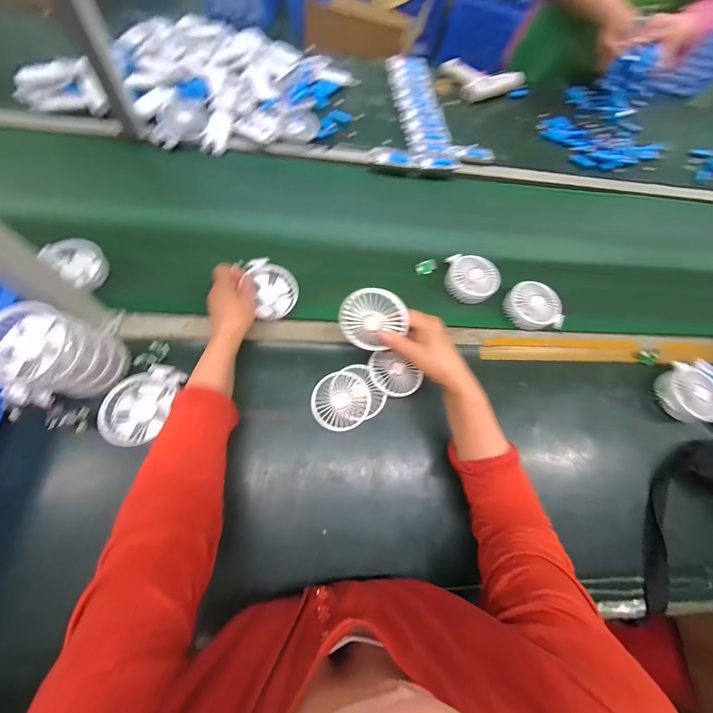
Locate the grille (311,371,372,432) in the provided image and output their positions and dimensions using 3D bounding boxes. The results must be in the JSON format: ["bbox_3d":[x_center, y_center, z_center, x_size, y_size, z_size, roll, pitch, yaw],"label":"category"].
[{"bbox_3d":[-0.024,0.069,0.486,0.088,0.027,0.090,-1,69,-1],"label":"grille"}]

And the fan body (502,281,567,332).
[{"bbox_3d":[0.328,-0.092,0.580,0.089,0.037,0.087,0,69,-1],"label":"fan body"}]

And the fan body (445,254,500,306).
[{"bbox_3d":[0.213,-0.150,0.589,0.076,0.042,0.107,-39,77,-19],"label":"fan body"}]

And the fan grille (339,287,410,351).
[{"bbox_3d":[0.019,-0.049,0.419,0.083,0.090,0.011,38,34,-7],"label":"fan grille"}]

